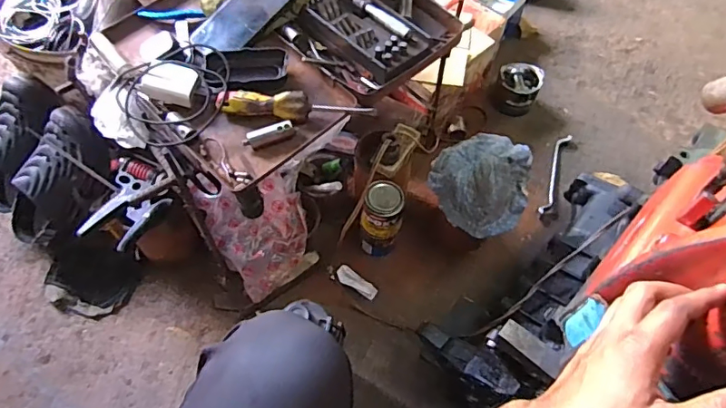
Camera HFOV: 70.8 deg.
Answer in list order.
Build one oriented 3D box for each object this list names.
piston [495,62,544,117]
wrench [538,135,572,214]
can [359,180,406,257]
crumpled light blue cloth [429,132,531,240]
[{"bbox_3d":[0.343,-0.254,1.151,0.097,0.077,0.106,25,61,13],"label":"piston"},{"bbox_3d":[0.397,-0.062,1.060,0.024,0.022,0.210,22,62,10],"label":"wrench"},{"bbox_3d":[0.033,0.031,0.908,0.068,0.174,0.062,1,58,-1],"label":"can"},{"bbox_3d":[0.195,-0.037,0.824,0.139,0.081,0.162,-25,65,-15],"label":"crumpled light blue cloth"}]

